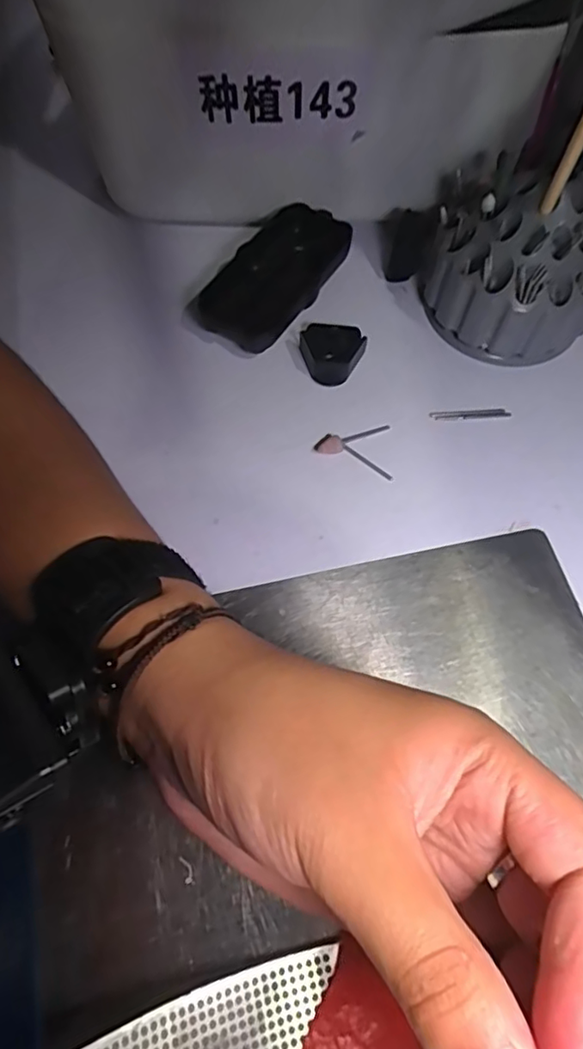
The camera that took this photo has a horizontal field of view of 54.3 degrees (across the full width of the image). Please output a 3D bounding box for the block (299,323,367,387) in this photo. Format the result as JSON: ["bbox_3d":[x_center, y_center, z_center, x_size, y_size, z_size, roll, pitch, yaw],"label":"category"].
[{"bbox_3d":[0.026,-0.103,0.340,0.036,0.011,0.037,-15,67,-7],"label":"block"}]

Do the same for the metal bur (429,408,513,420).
[{"bbox_3d":[0.105,-0.065,0.331,0.046,0.004,0.006,-3,66,-2],"label":"metal bur"}]

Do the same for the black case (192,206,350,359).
[{"bbox_3d":[-0.008,-0.156,0.357,0.055,0.022,0.105,33,69,13],"label":"black case"}]

